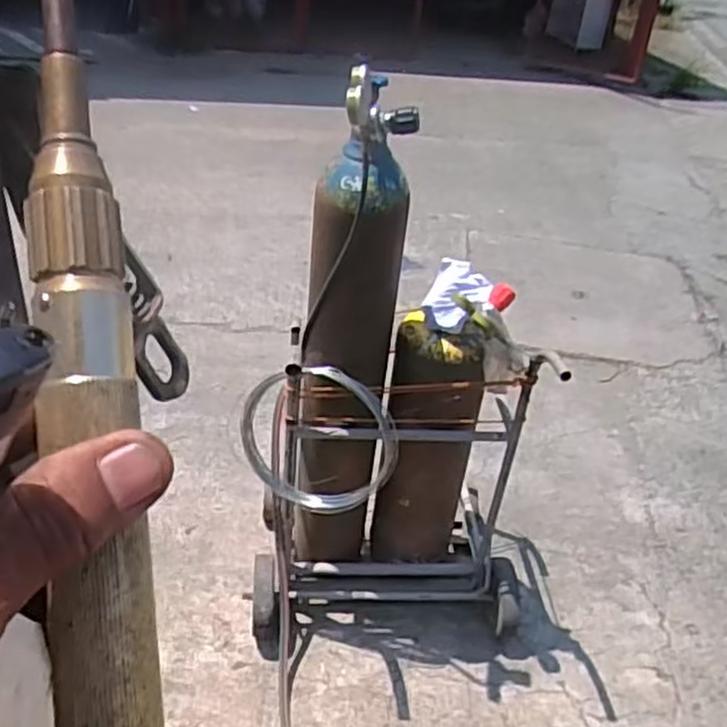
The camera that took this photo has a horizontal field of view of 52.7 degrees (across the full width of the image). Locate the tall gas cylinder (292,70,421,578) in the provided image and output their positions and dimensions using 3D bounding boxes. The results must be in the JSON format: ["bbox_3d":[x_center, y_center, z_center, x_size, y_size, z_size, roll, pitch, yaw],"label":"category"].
[{"bbox_3d":[-0.041,0.012,1.726,0.227,1.244,0.177,2,34,-3],"label":"tall gas cylinder"}]

